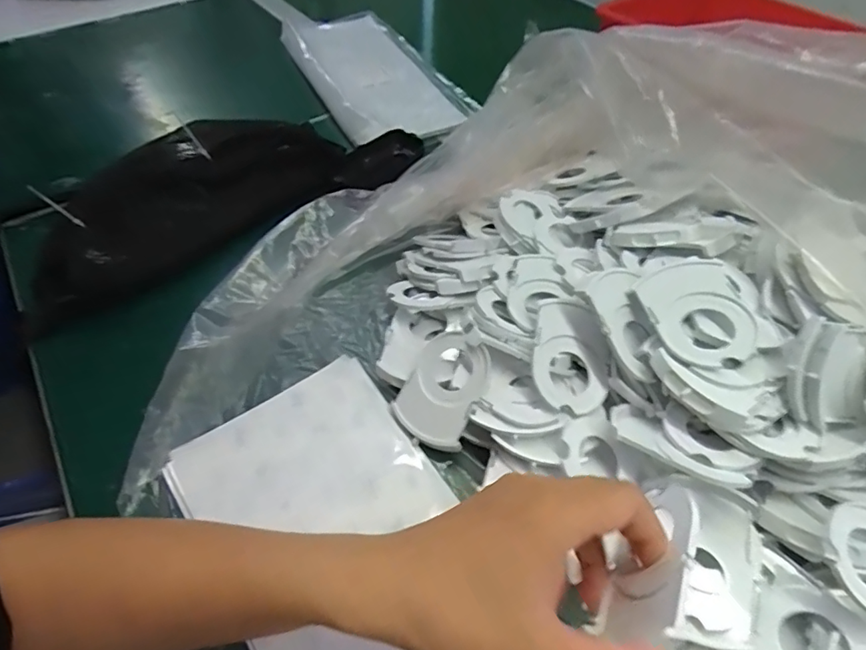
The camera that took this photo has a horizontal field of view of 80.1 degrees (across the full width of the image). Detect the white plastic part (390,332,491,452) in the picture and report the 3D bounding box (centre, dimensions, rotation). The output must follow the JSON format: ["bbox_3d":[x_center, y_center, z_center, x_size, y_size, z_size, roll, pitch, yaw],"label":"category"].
[{"bbox_3d":[0.006,0.043,0.355,0.056,0.011,0.074,24,82,32],"label":"white plastic part"}]

